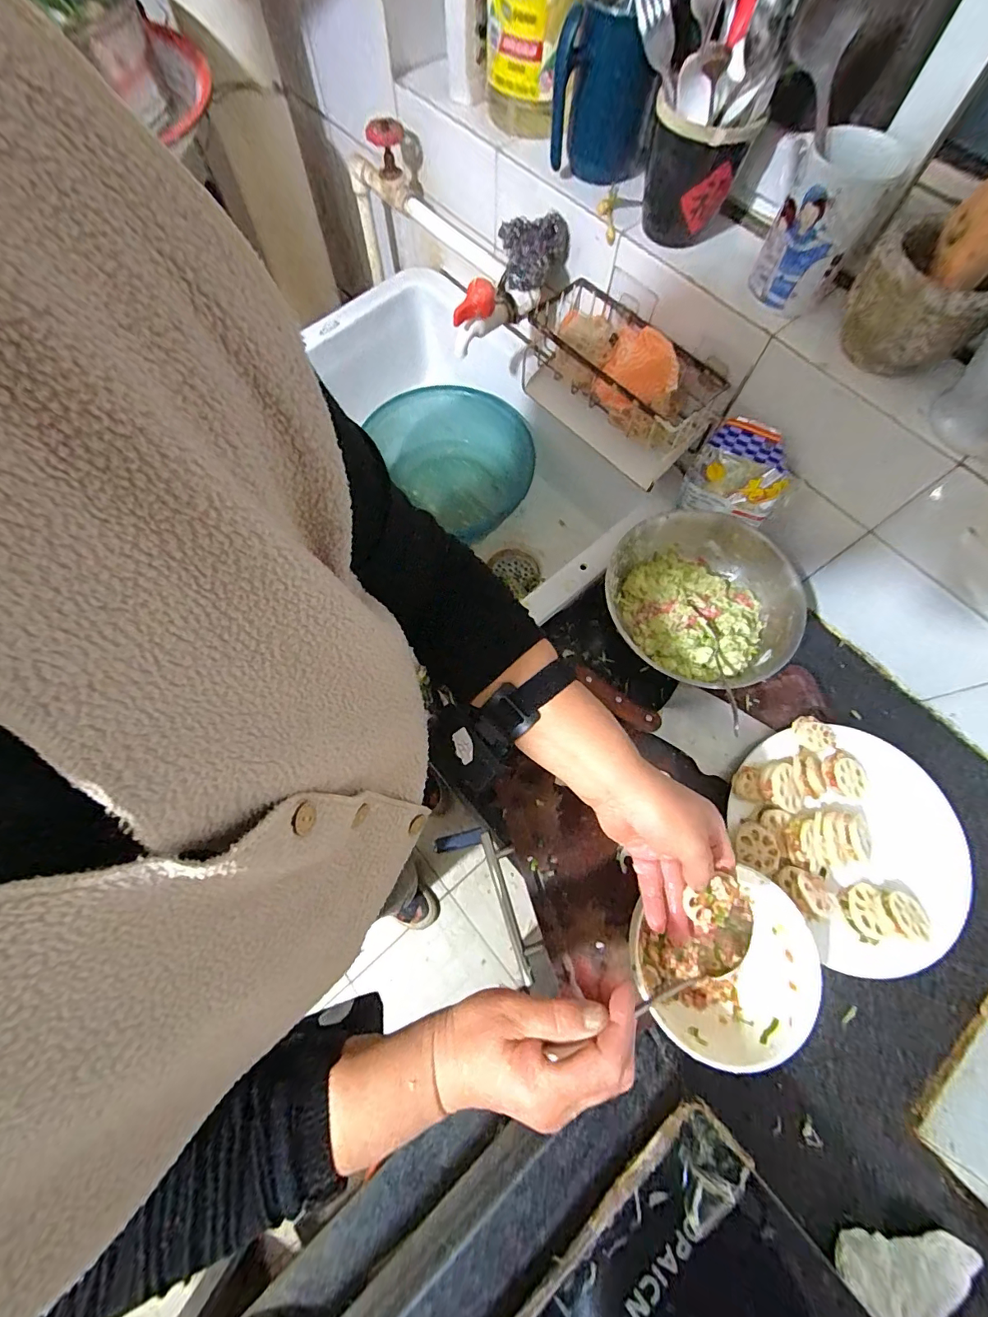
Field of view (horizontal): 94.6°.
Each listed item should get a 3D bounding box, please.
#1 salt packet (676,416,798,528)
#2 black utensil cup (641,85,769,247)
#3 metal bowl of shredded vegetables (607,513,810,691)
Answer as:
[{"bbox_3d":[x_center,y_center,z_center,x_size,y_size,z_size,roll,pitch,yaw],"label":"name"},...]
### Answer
[{"bbox_3d":[0.283,-0.207,0.524,0.108,0.103,0.042,23,72,7],"label":"salt packet"},{"bbox_3d":[0.191,-0.476,0.447,0.098,0.100,0.094,0,71,-1],"label":"black utensil cup"},{"bbox_3d":[0.244,-0.067,0.540,0.219,0.089,0.214,0,71,-1],"label":"metal bowl of shredded vegetables"}]

